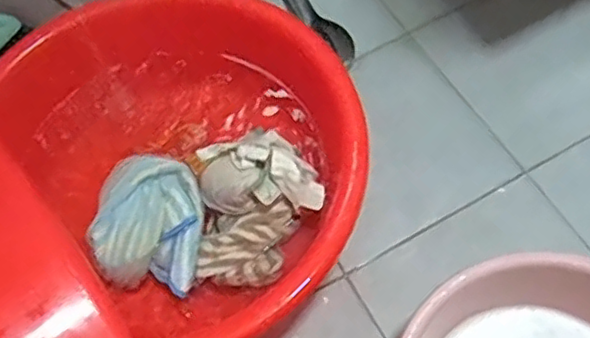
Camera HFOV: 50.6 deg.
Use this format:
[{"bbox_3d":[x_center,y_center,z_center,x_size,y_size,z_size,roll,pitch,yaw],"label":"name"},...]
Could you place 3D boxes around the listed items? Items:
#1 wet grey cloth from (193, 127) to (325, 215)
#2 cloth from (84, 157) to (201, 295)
[{"bbox_3d":[-0.043,0.006,0.796,0.164,0.061,0.134,39,73,18],"label":"wet grey cloth"},{"bbox_3d":[-0.190,0.066,0.821,0.141,0.043,0.183,4,64,5],"label":"cloth"}]

